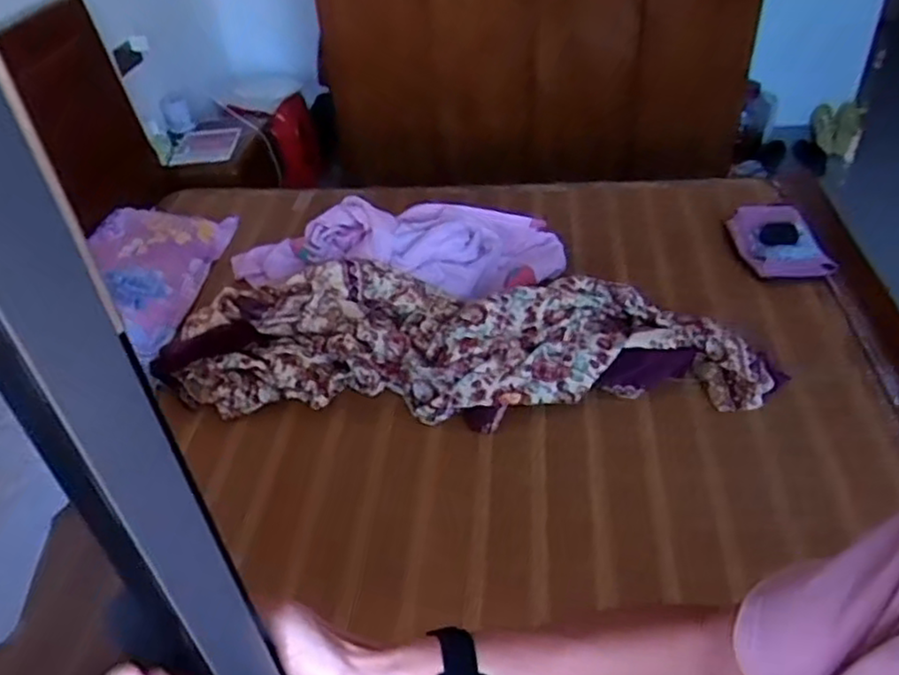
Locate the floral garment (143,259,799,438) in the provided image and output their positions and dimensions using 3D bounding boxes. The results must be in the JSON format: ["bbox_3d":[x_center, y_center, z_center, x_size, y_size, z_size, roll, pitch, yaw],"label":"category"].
[{"bbox_3d":[0.018,-0.022,1.545,1.259,0.107,0.372,1,40,9],"label":"floral garment"}]

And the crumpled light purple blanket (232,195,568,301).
[{"bbox_3d":[-0.155,-0.263,1.793,0.886,0.148,0.279,-2,40,5],"label":"crumpled light purple blanket"}]

